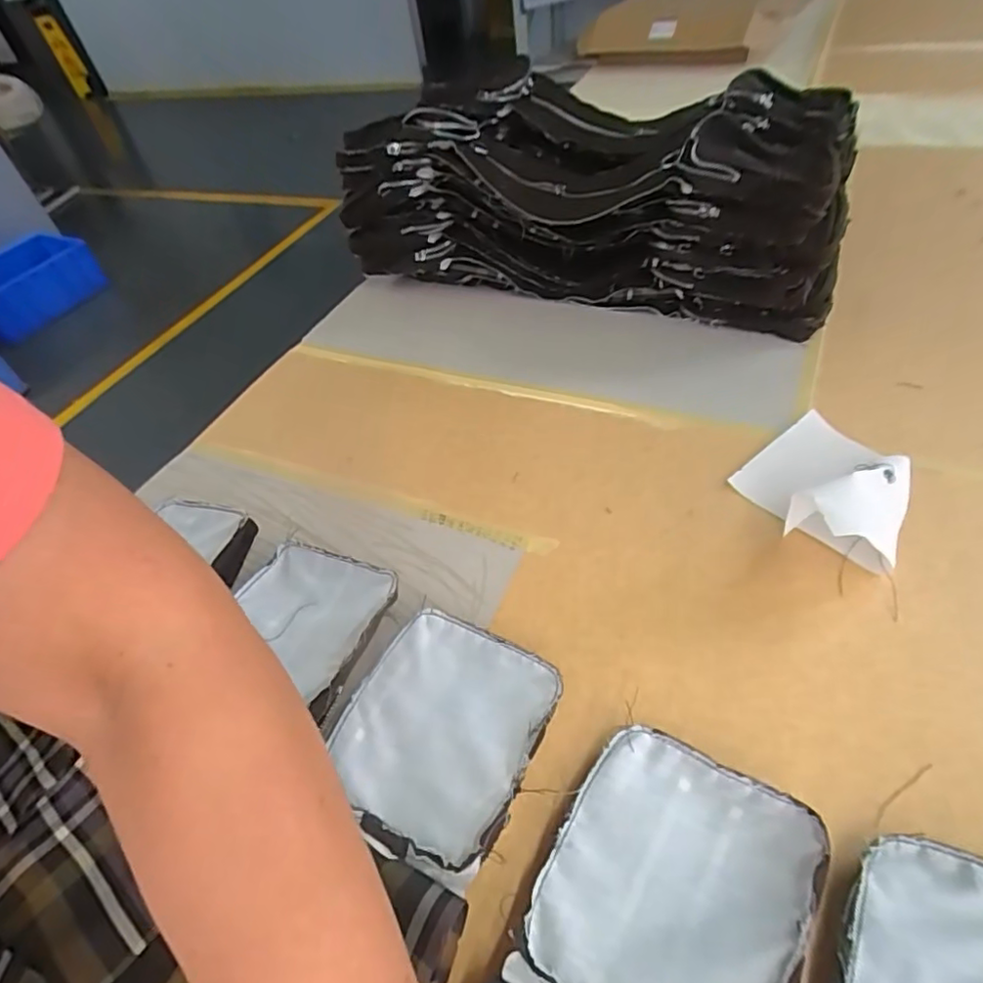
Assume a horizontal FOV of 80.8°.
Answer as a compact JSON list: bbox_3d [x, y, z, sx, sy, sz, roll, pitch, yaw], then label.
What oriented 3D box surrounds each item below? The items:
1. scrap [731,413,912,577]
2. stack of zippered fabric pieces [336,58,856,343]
[{"bbox_3d":[0.256,-0.012,0.436,0.120,0.050,0.116,30,58,29],"label":"scrap"},{"bbox_3d":[0.104,-0.341,0.687,0.539,0.188,0.267,11,51,16],"label":"stack of zippered fabric pieces"}]

